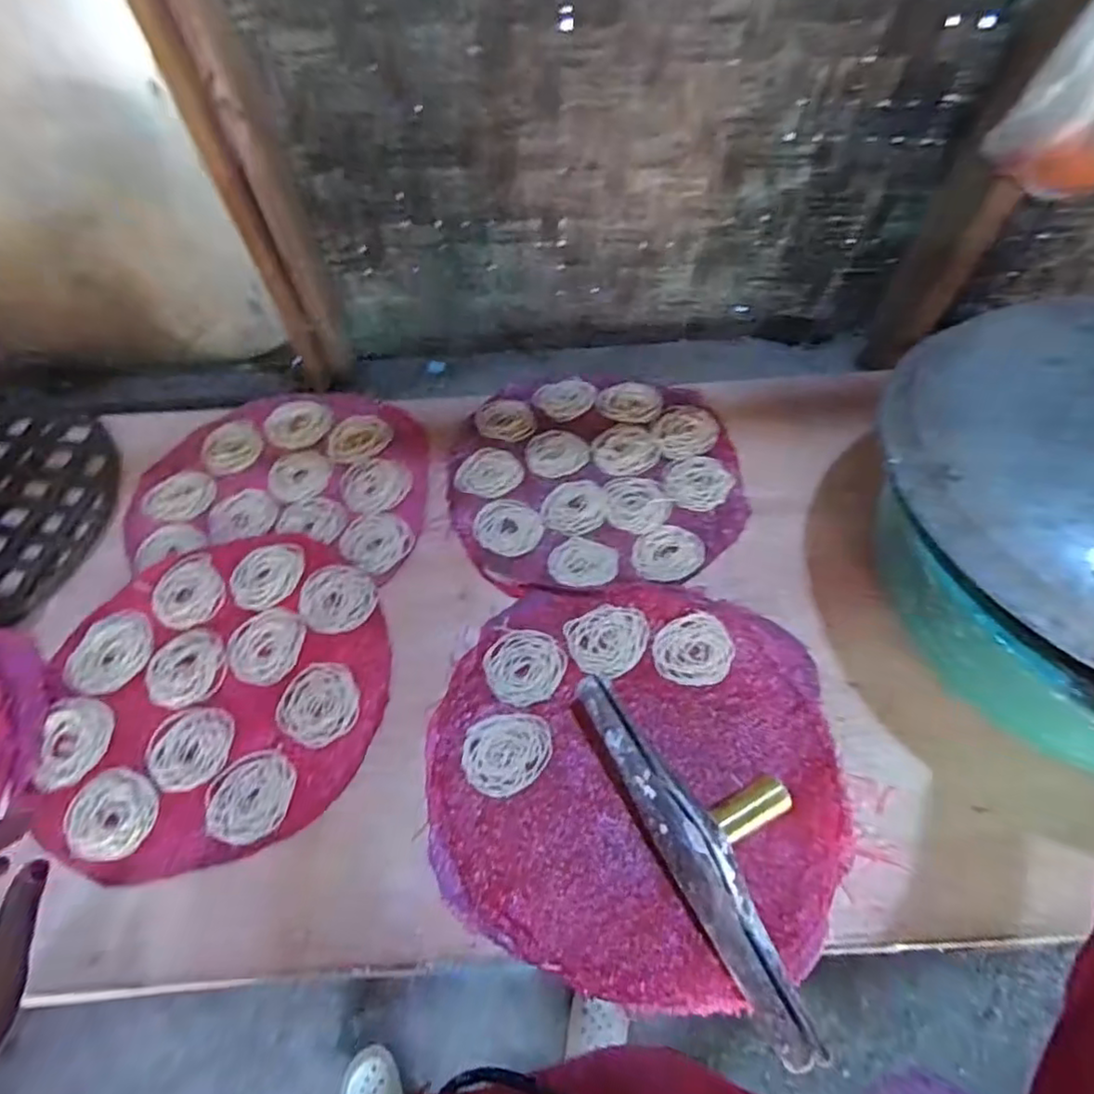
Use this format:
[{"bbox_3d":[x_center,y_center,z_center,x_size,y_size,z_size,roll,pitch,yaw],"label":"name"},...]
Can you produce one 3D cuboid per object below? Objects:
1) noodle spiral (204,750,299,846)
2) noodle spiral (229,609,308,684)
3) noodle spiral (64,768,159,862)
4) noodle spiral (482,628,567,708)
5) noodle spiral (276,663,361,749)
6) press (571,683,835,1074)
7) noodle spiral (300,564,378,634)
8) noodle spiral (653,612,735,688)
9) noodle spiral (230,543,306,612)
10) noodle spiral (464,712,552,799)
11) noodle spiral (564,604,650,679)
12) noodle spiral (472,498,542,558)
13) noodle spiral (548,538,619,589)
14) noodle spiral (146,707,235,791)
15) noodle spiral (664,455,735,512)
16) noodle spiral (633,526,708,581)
[{"bbox_3d":[-0.280,0.235,0.596,0.077,0.008,0.080,3,58,3],"label":"noodle spiral"},{"bbox_3d":[-0.296,0.103,0.664,0.075,0.008,0.079,-1,57,1],"label":"noodle spiral"},{"bbox_3d":[-0.404,0.247,0.587,0.077,0.009,0.078,-3,57,0],"label":"noodle spiral"},{"bbox_3d":[-0.022,0.120,0.644,0.078,0.009,0.073,-1,57,1],"label":"noodle spiral"},{"bbox_3d":[-0.228,0.155,0.633,0.078,0.007,0.080,-1,57,1],"label":"noodle spiral"},{"bbox_3d":[0.151,0.235,0.534,0.127,0.064,0.316,-25,64,-15],"label":"press"},{"bbox_3d":[-0.228,0.056,0.690,0.076,0.013,0.078,-1,57,1],"label":"noodle spiral"},{"bbox_3d":[0.150,0.104,0.648,0.076,0.010,0.075,10,58,8],"label":"noodle spiral"},{"bbox_3d":[-0.308,0.032,0.702,0.071,0.012,0.083,32,64,20],"label":"noodle spiral"},{"bbox_3d":[-0.037,0.196,0.601,0.081,0.004,0.074,-3,57,0],"label":"noodle spiral"},{"bbox_3d":[0.066,0.094,0.656,0.083,0.008,0.074,-28,61,-15],"label":"noodle spiral"},{"bbox_3d":[-0.045,-0.023,0.736,0.083,0.004,0.071,29,63,18],"label":"noodle spiral"},{"bbox_3d":[0.040,0.019,0.707,0.072,0.004,0.062,19,60,13],"label":"noodle spiral"},{"bbox_3d":[-0.349,0.196,0.619,0.077,0.006,0.077,3,58,3],"label":"noodle spiral"},{"bbox_3d":[0.182,-0.076,0.760,0.076,0.008,0.075,-1,57,1],"label":"noodle spiral"},{"bbox_3d":[0.138,0.007,0.716,0.079,0.010,0.071,5,58,5],"label":"noodle spiral"}]

